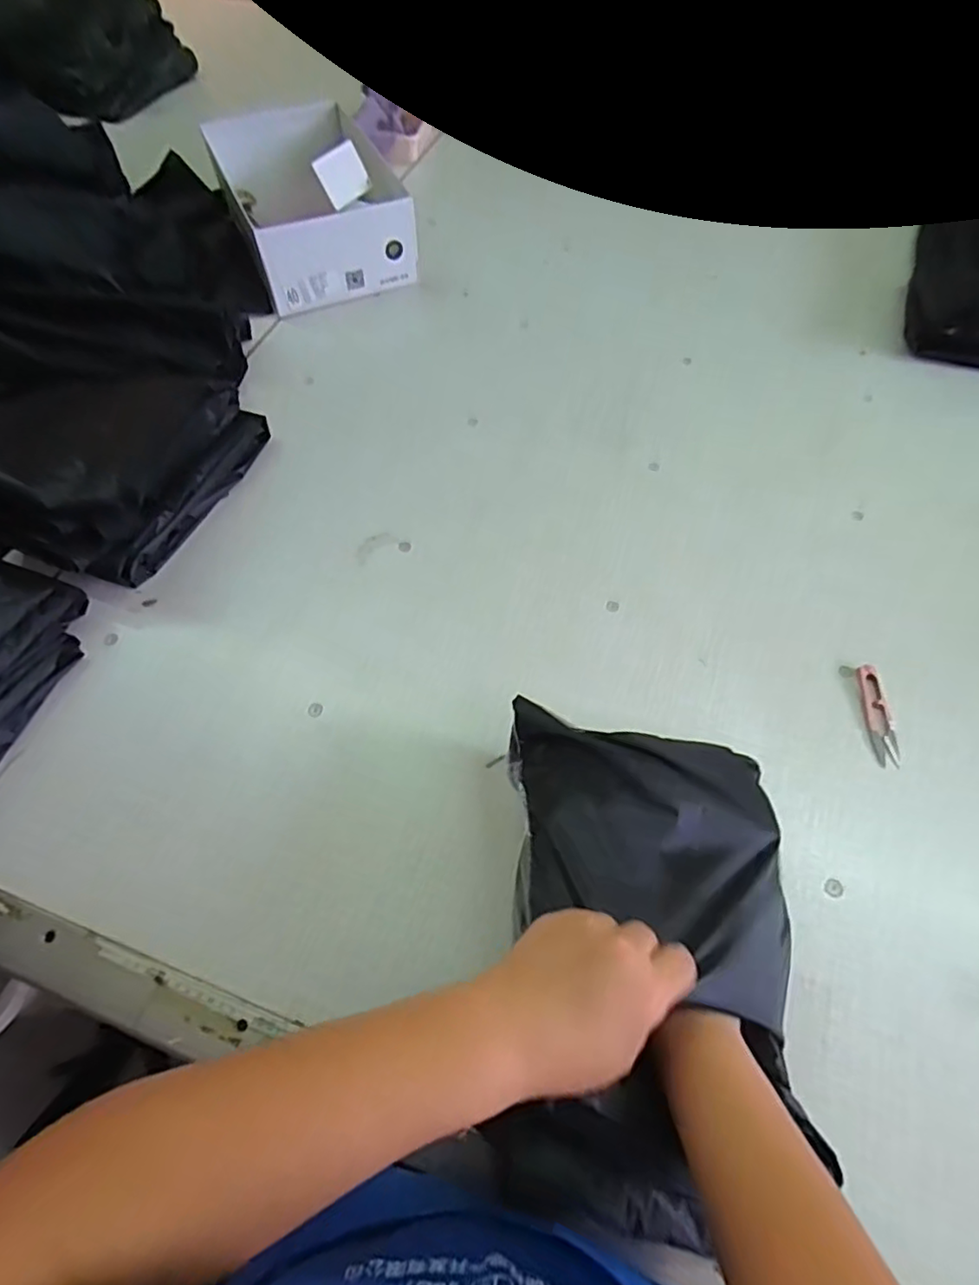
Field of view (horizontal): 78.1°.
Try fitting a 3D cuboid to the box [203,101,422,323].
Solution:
[{"bbox_3d":[-0.295,-0.739,0.997,0.251,0.129,0.389,-22,62,-12],"label":"box"}]

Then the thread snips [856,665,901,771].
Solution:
[{"bbox_3d":[0.379,0.070,0.587,0.027,0.008,0.103,3,60,2],"label":"thread snips"}]

